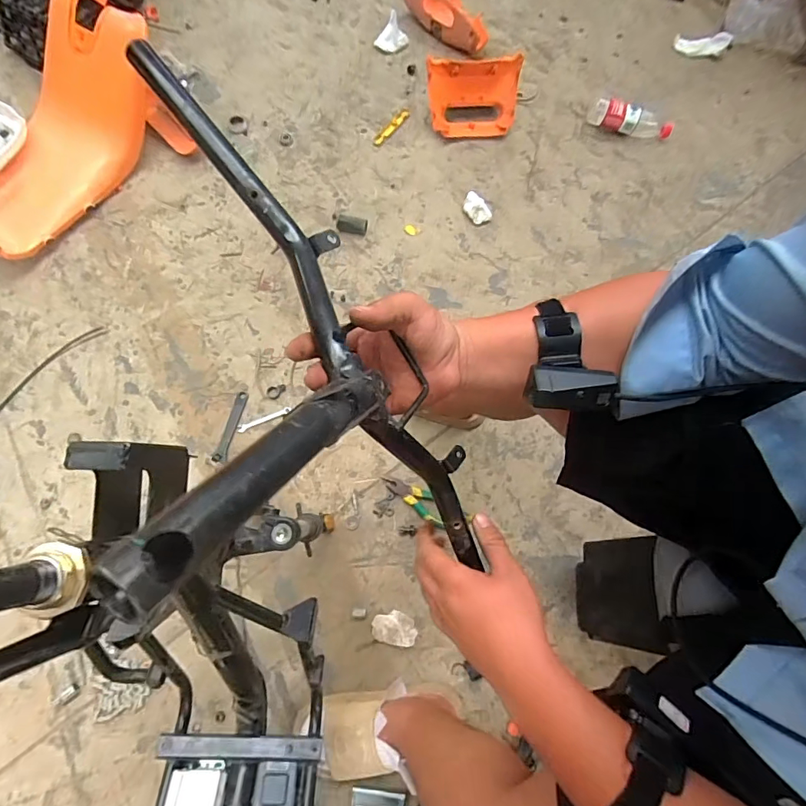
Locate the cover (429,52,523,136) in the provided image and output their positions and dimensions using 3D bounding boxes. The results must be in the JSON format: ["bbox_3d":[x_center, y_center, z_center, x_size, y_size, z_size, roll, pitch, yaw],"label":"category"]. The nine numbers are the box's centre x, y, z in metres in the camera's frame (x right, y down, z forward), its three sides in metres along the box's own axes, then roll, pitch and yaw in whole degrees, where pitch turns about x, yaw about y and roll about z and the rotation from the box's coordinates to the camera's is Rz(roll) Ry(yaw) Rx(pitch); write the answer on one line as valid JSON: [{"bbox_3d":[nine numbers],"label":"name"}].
[{"bbox_3d":[0.193,-0.810,1.200,0.243,0.051,0.177,-6,116,-6],"label":"cover"}]

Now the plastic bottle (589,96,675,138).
[{"bbox_3d":[0.614,-0.759,1.212,0.220,0.070,0.081,26,73,6],"label":"plastic bottle"}]

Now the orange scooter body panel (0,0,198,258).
[{"bbox_3d":[-0.834,-0.646,1.051,0.370,0.250,0.624,42,76,11],"label":"orange scooter body panel"}]

